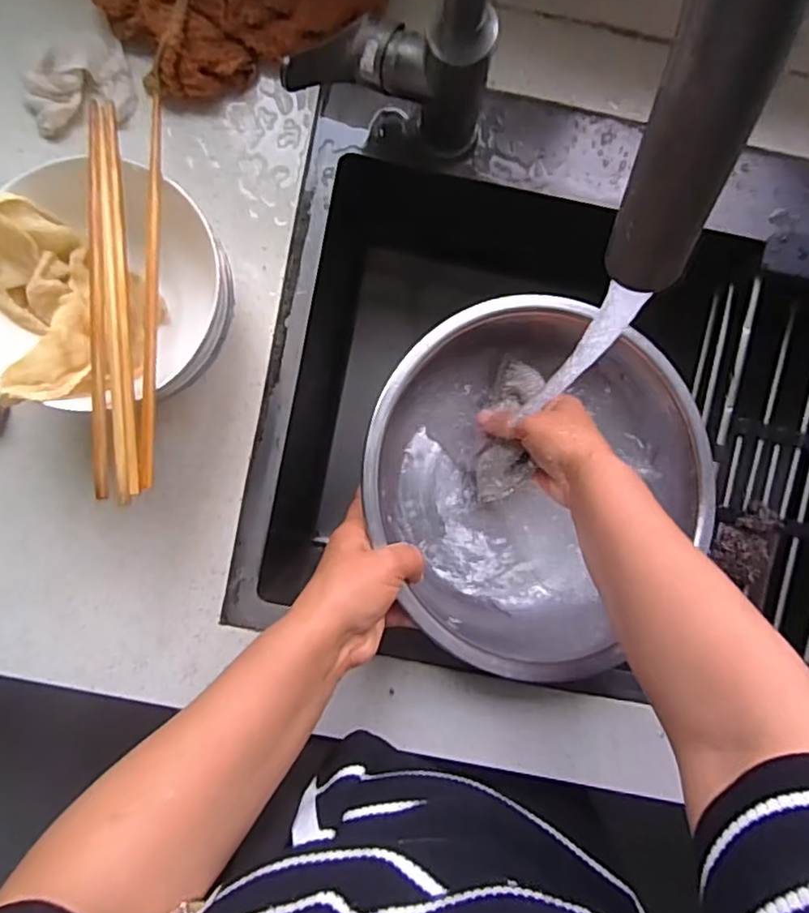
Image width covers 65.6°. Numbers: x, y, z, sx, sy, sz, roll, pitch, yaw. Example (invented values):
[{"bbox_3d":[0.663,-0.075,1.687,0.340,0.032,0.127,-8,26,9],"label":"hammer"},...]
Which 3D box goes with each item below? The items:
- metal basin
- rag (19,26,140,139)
[{"bbox_3d":[0.103,0.011,0.504,0.256,0.132,0.268,0,93,-1],"label":"metal basin"},{"bbox_3d":[-0.239,-0.268,0.465,0.078,0.039,0.065,-18,93,0],"label":"rag"}]

